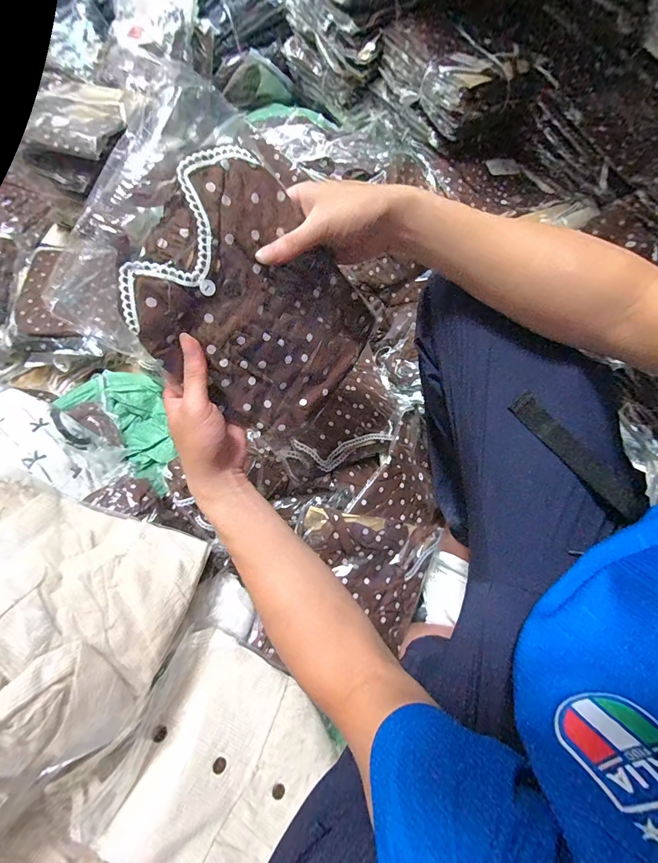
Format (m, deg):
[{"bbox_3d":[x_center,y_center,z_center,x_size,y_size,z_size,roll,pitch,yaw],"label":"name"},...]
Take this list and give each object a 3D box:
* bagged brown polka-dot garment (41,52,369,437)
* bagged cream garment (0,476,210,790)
[{"bbox_3d":[-0.074,-0.123,0.338,0.016,0.267,0.202,26,83,52],"label":"bagged brown polka-dot garment"},{"bbox_3d":[-0.303,0.175,0.361,0.293,0.052,0.249,31,35,-17],"label":"bagged cream garment"}]

